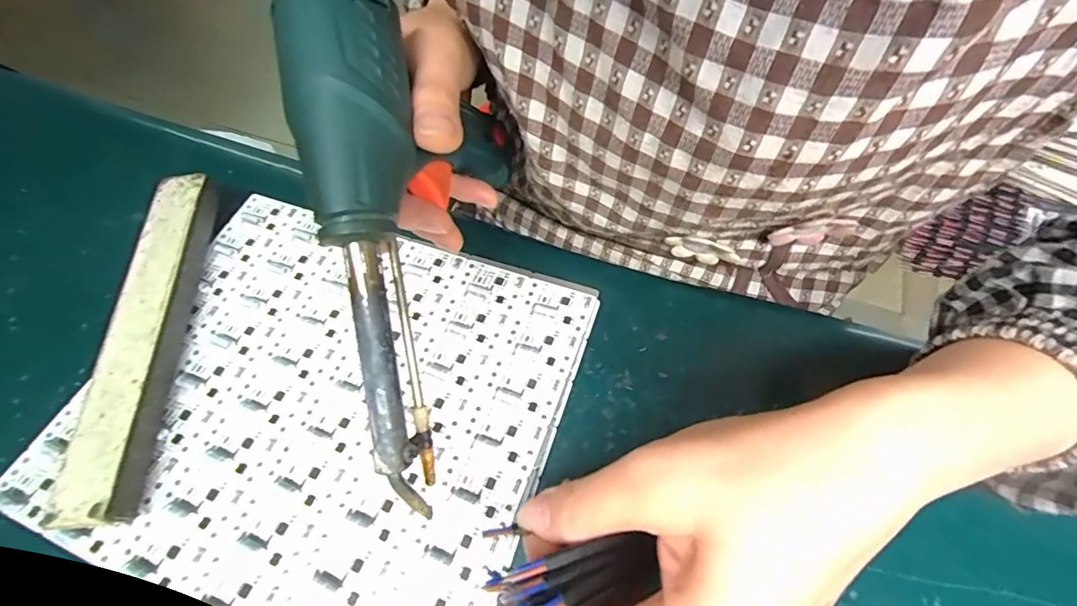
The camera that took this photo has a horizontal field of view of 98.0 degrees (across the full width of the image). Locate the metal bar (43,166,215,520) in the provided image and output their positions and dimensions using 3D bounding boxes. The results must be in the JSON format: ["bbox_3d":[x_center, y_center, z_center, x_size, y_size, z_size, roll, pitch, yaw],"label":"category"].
[{"bbox_3d":[-0.207,0.013,0.252,0.028,0.027,0.195,-7,61,-1],"label":"metal bar"}]

